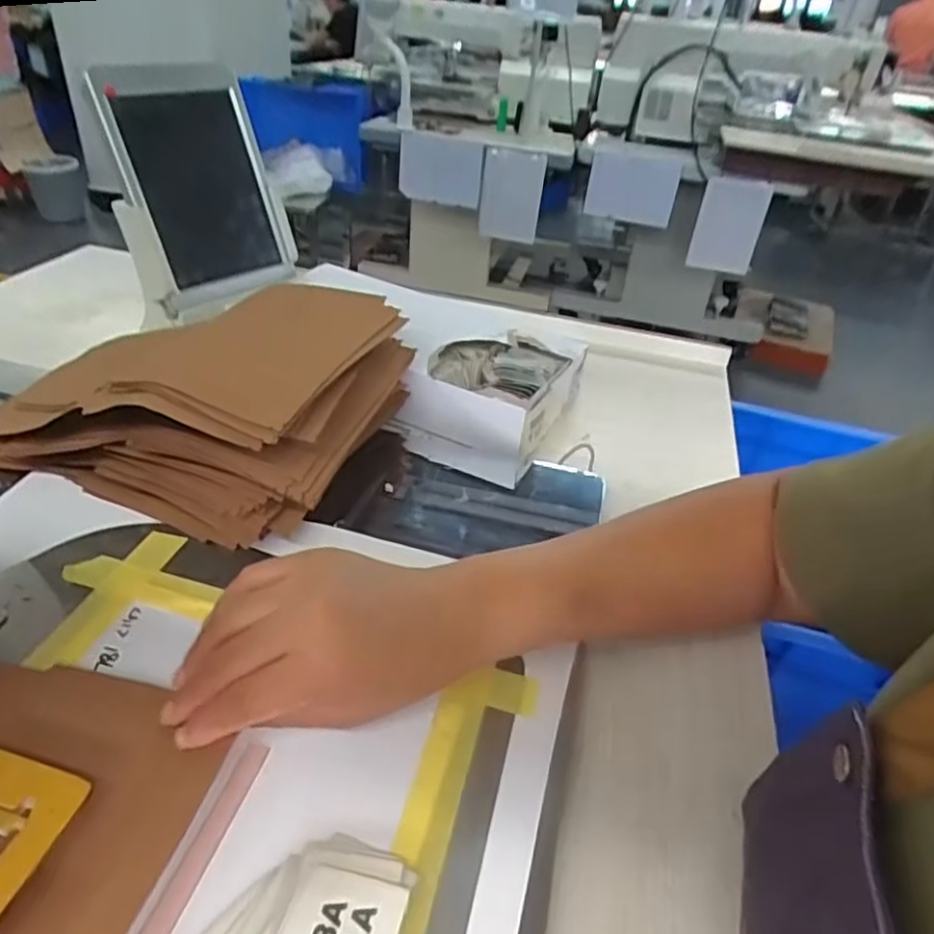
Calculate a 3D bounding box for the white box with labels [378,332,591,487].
[{"bbox_3d":[0.024,-0.065,0.609,0.120,0.074,0.147,20,38,19],"label":"white box with labels"}]

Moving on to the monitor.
[{"bbox_3d":[-0.252,-0.276,0.649,0.043,0.204,0.152,0,25,34],"label":"monitor"}]

